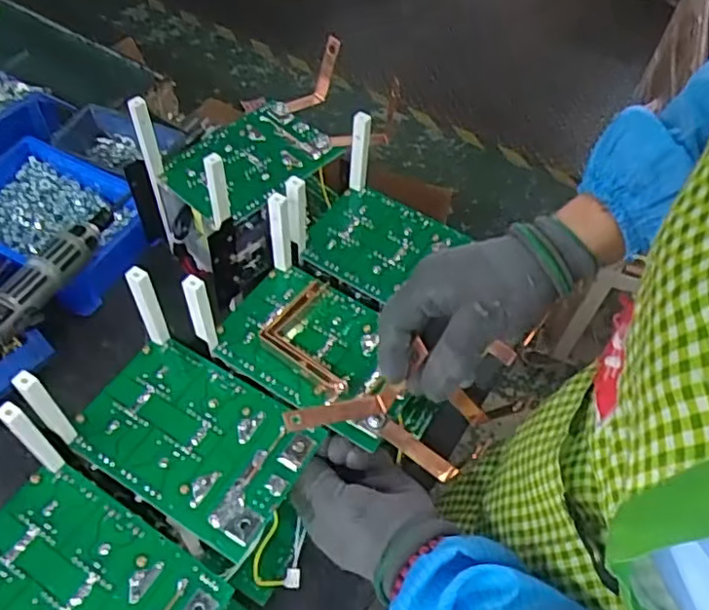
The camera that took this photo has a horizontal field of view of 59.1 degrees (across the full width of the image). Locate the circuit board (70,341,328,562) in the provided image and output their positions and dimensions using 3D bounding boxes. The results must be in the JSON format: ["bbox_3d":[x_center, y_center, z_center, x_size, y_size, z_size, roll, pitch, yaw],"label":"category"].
[{"bbox_3d":[-0.118,0.098,0.464,0.161,0.007,0.106,28,57,15],"label":"circuit board"}]

